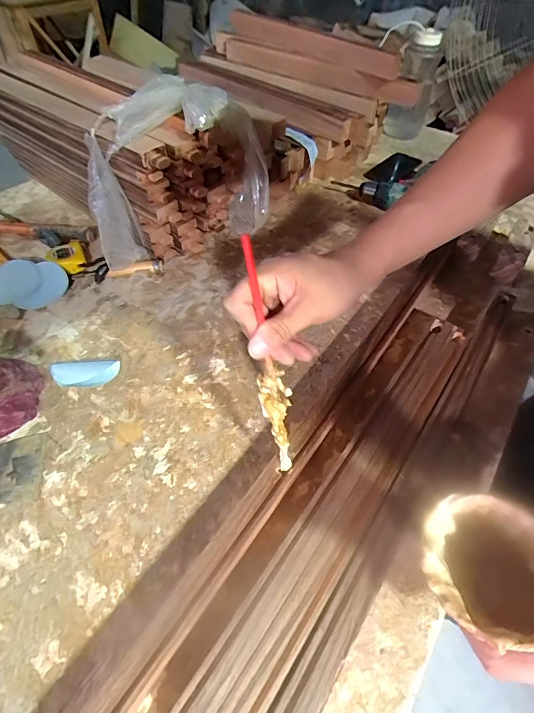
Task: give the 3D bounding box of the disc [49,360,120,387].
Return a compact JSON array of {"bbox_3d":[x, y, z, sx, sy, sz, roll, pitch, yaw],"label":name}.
[{"bbox_3d":[-0.264,0.025,0.524,0.096,0.019,0.045,1,53,-1],"label":"disc"}]

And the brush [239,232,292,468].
[{"bbox_3d":[0.002,0.013,0.353,0.028,0.247,0.023,-17,26,-14],"label":"brush"}]

